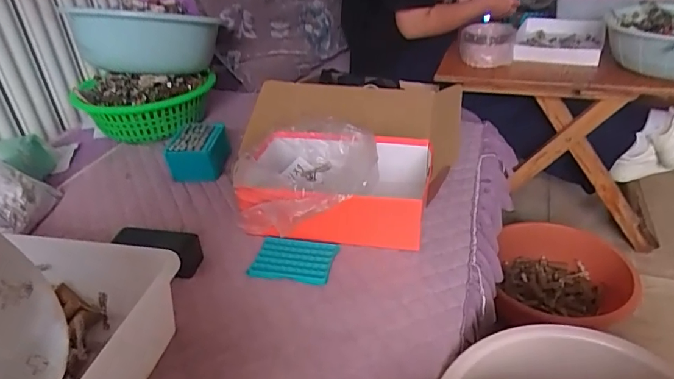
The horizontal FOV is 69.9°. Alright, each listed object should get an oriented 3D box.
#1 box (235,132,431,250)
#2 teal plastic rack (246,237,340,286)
[{"bbox_3d":[-0.003,-0.001,0.818,0.298,0.111,0.228,3,33,11],"label":"box"},{"bbox_3d":[-0.067,0.109,0.752,0.121,0.015,0.084,4,34,12],"label":"teal plastic rack"}]

